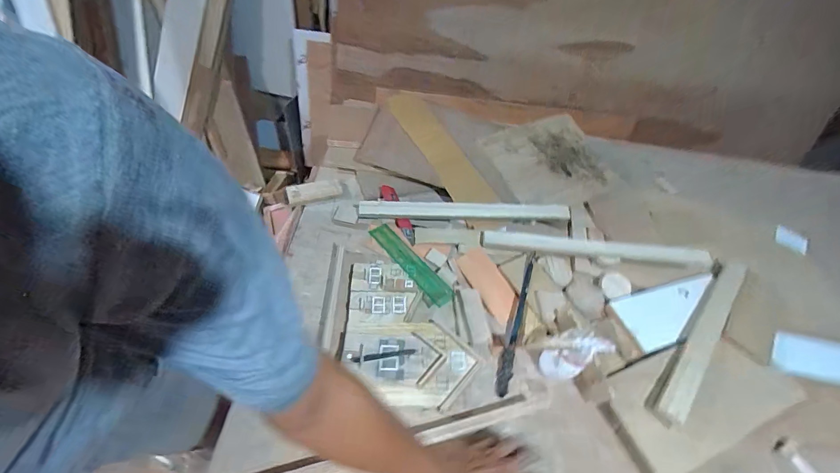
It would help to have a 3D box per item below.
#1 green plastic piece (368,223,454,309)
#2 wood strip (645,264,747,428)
[{"bbox_3d":[-0.021,0.054,0.749,0.049,0.008,0.240,-26,58,-29],"label":"green plastic piece"},{"bbox_3d":[0.569,0.183,0.699,0.495,0.029,0.056,-32,60,-32],"label":"wood strip"}]

